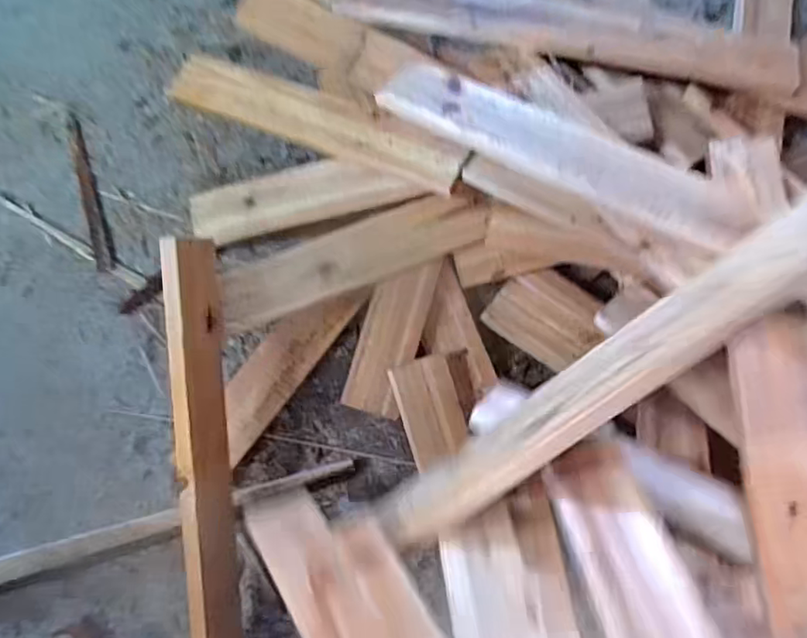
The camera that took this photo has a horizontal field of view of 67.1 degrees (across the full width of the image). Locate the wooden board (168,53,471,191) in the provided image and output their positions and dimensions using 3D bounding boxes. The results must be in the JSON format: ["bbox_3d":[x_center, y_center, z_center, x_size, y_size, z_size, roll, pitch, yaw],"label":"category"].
[{"bbox_3d":[-0.099,-0.221,0.668,0.357,0.024,0.056,23,85,14],"label":"wooden board"}]

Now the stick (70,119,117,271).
[{"bbox_3d":[-0.369,-0.147,0.712,0.020,0.004,0.186,-15,85,-2],"label":"stick"}]

